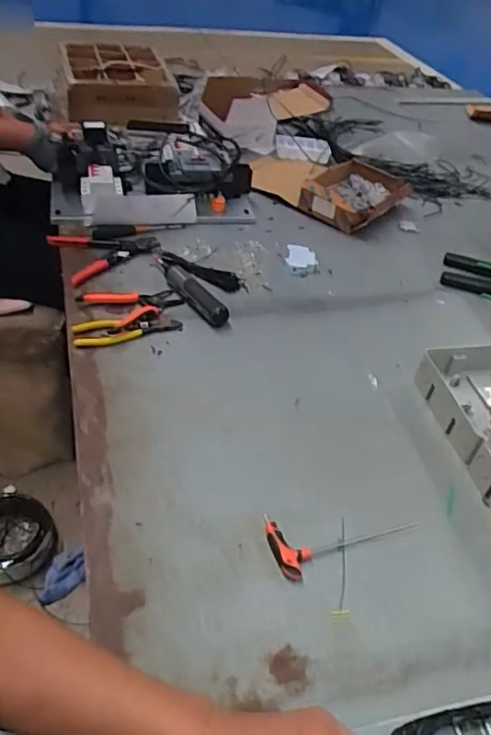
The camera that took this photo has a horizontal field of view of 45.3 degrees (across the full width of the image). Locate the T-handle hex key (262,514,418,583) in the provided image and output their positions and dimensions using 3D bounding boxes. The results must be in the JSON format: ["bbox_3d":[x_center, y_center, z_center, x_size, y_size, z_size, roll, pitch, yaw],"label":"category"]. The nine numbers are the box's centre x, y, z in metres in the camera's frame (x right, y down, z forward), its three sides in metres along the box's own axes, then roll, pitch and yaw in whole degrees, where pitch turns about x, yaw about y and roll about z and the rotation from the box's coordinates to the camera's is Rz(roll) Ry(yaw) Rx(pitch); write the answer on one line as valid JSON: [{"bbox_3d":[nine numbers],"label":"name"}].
[{"bbox_3d":[0.110,0.185,0.692,0.182,0.017,0.082,-14,47,-22],"label":"T-handle hex key"}]

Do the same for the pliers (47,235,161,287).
[{"bbox_3d":[-0.247,-0.215,1.071,0.182,0.015,0.161,-18,48,-25],"label":"pliers"}]

